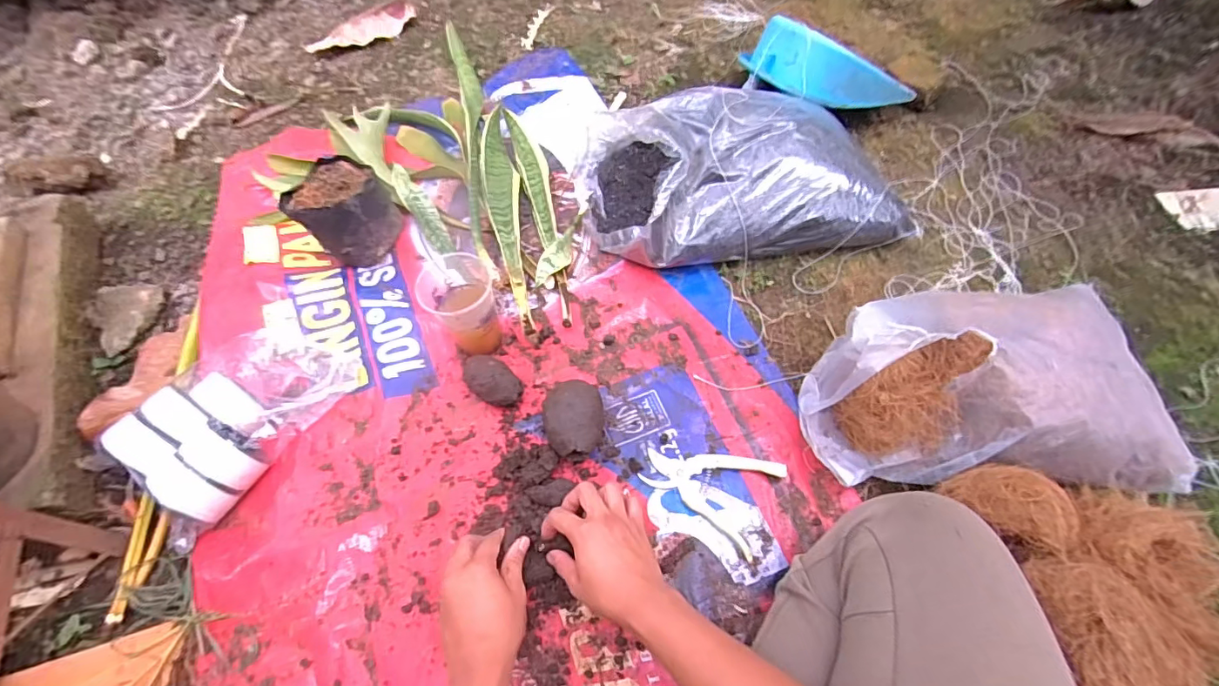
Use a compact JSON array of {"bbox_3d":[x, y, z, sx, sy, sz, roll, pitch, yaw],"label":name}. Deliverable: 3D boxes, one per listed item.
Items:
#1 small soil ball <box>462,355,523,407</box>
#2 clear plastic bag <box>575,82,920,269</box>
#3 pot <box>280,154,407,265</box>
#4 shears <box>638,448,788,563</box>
[{"bbox_3d":[-0.148,0.052,0.653,0.082,0.053,0.051,39,68,23],"label":"small soil ball"},{"bbox_3d":[0.175,-0.253,0.756,0.434,0.151,0.284,-10,61,-1],"label":"clear plastic bag"},{"bbox_3d":[-0.409,-0.198,0.810,0.144,0.130,0.123,-28,58,-13],"label":"pot"},{"bbox_3d":[0.113,0.158,0.588,0.144,0.015,0.103,23,60,20],"label":"shears"}]

